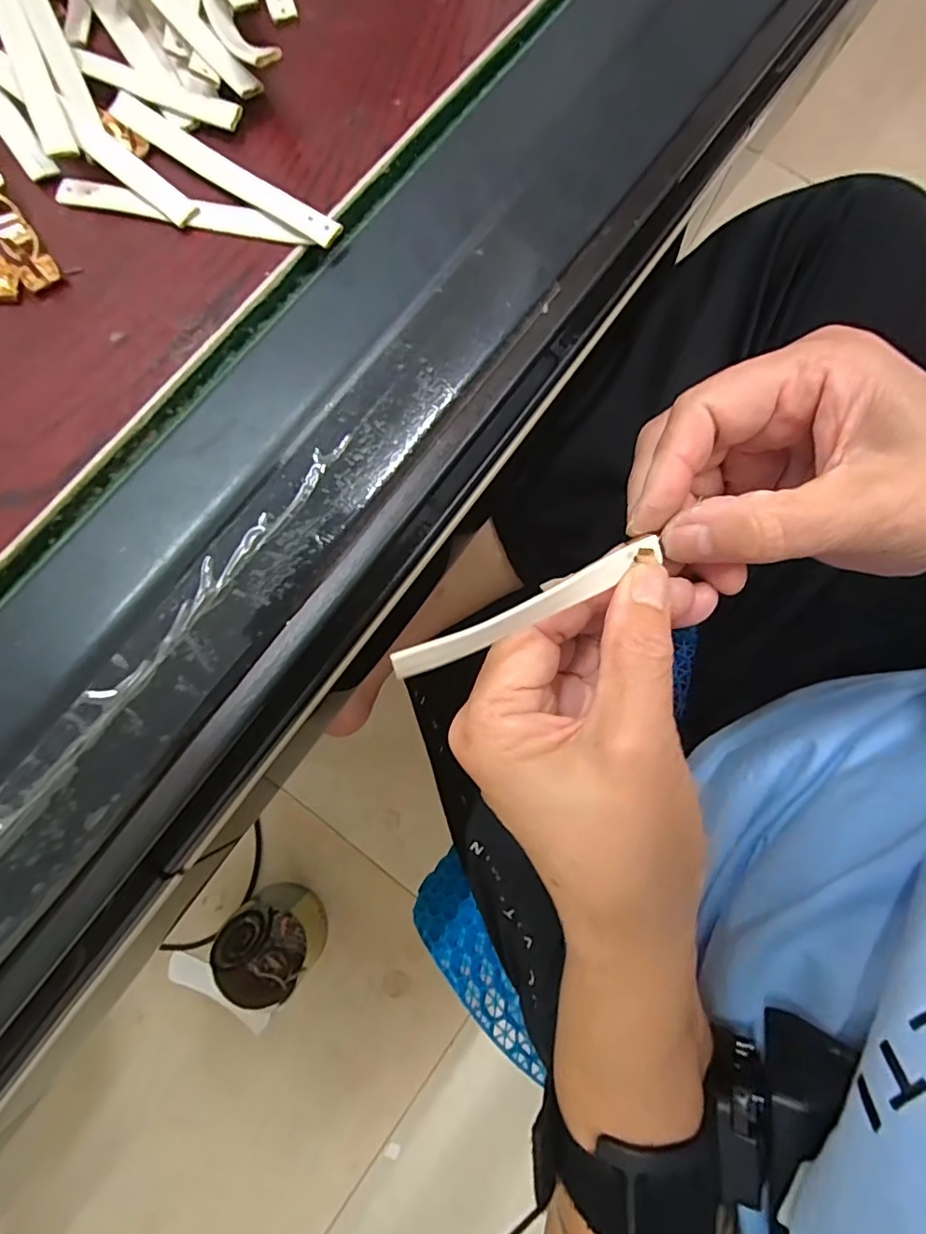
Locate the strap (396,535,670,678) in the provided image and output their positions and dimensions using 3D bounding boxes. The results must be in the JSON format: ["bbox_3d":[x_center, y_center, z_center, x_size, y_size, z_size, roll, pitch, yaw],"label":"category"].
[{"bbox_3d":[0.023,-0.004,0.166,0.094,0.006,0.009,-25,79,-17],"label":"strap"}]

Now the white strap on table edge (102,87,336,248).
[{"bbox_3d":[-0.083,-0.155,0.189,0.095,0.005,0.012,32,80,6],"label":"white strap on table edge"}]

